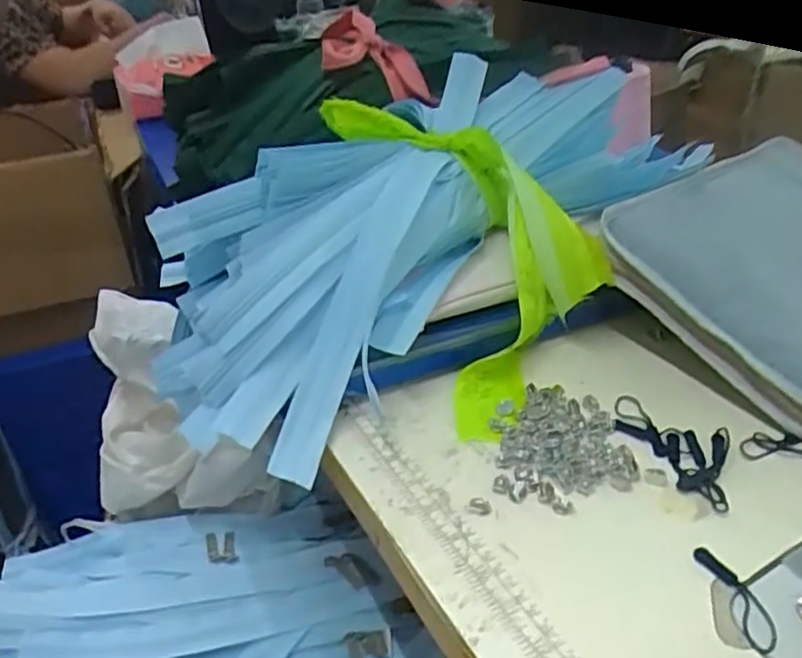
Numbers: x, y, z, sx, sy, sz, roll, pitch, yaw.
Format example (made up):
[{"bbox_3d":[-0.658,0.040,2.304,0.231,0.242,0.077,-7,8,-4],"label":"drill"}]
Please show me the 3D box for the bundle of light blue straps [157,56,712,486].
[{"bbox_3d":[0.043,-0.087,0.591,0.531,0.161,0.214,-26,38,-27],"label":"bundle of light blue straps"}]

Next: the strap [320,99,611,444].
[{"bbox_3d":[0.063,-0.071,0.540,0.164,0.165,0.250,-16,35,-14],"label":"strap"}]

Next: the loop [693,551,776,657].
[{"bbox_3d":[0.184,0.144,0.373,0.019,0.005,0.062,-10,34,-6],"label":"loop"}]

